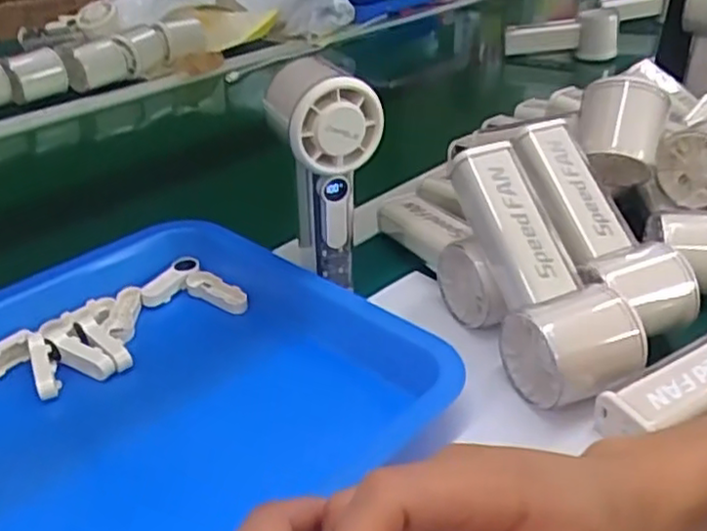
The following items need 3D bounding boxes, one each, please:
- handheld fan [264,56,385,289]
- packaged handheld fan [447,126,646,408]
[{"bbox_3d":[-0.018,-0.057,0.439,0.063,0.128,0.064,-6,32,-9],"label":"handheld fan"},{"bbox_3d":[0.101,-0.001,0.405,0.064,0.049,0.155,-14,73,-22],"label":"packaged handheld fan"}]

